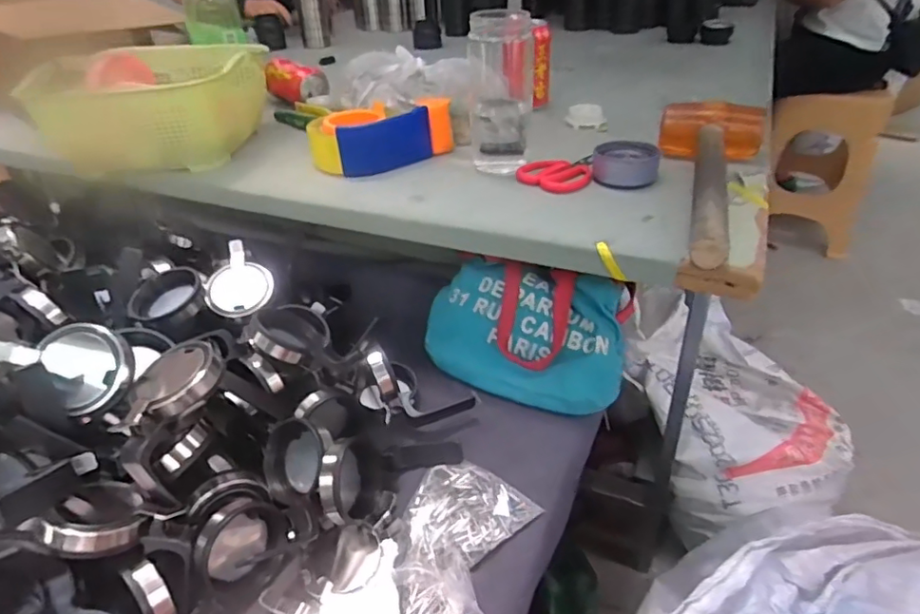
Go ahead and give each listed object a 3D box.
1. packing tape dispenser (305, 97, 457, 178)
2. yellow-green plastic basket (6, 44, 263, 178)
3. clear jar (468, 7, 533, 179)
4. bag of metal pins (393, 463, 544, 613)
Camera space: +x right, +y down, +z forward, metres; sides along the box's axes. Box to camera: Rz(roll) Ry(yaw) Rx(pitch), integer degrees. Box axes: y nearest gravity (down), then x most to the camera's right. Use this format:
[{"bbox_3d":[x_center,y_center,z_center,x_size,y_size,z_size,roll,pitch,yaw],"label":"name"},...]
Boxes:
[{"bbox_3d":[-0.093,-0.208,0.692,0.163,0.058,0.086,-25,41,-26],"label":"packing tape dispenser"},{"bbox_3d":[-0.385,-0.270,0.749,0.259,0.110,0.236,-2,36,1],"label":"yellow-green plastic basket"},{"bbox_3d":[0.042,-0.219,0.608,0.071,0.156,0.079,1,36,6],"label":"clear jar"},{"bbox_3d":[-0.007,0.196,0.483,0.101,0.017,0.146,16,40,25],"label":"bag of metal pins"}]

